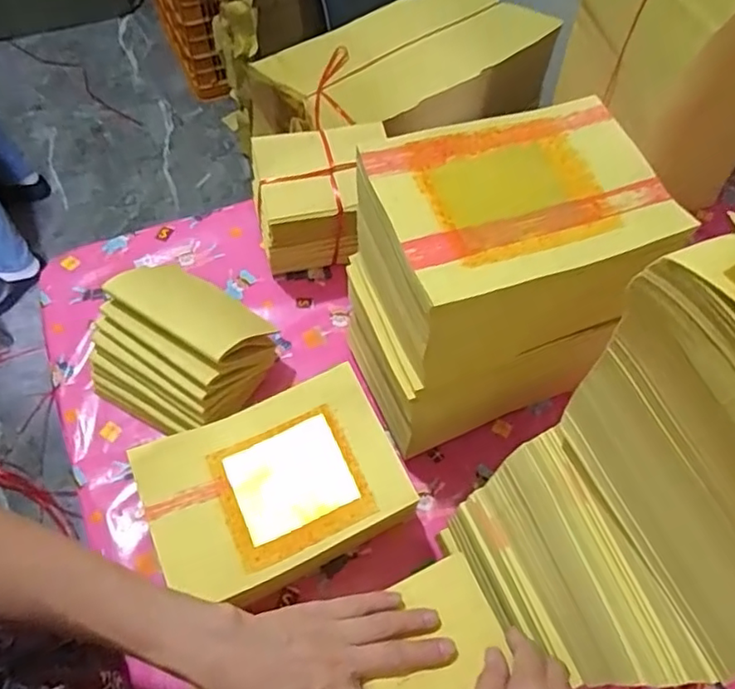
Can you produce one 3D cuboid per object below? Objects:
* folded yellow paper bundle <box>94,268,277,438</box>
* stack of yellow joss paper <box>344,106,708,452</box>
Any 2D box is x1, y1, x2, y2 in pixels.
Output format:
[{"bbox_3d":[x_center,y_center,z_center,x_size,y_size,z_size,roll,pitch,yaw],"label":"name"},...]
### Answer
[{"bbox_3d":[-0.207,0.008,0.655,0.167,0.136,0.153,31,64,13],"label":"folded yellow paper bundle"},{"bbox_3d":[0.117,-0.052,0.574,0.229,0.258,0.169,-18,64,-13],"label":"stack of yellow joss paper"}]

